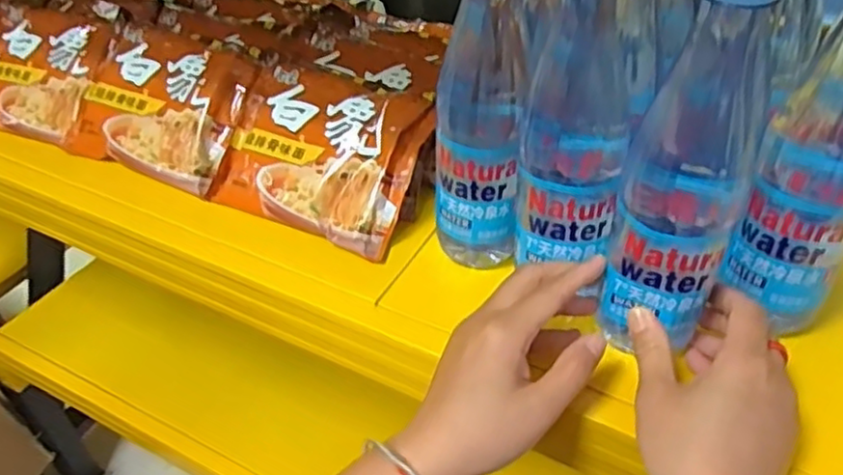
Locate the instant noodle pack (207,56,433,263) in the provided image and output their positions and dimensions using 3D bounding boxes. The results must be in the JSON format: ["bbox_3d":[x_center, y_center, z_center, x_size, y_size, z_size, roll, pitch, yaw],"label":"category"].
[{"bbox_3d":[-0.082,-0.066,0.525,0.165,0.030,0.124,19,84,22],"label":"instant noodle pack"}]

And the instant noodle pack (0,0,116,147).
[{"bbox_3d":[-0.366,-0.156,0.647,0.154,0.035,0.127,16,79,18],"label":"instant noodle pack"}]

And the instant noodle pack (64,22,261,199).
[{"bbox_3d":[-0.224,-0.114,0.587,0.158,0.040,0.125,19,82,19],"label":"instant noodle pack"}]

